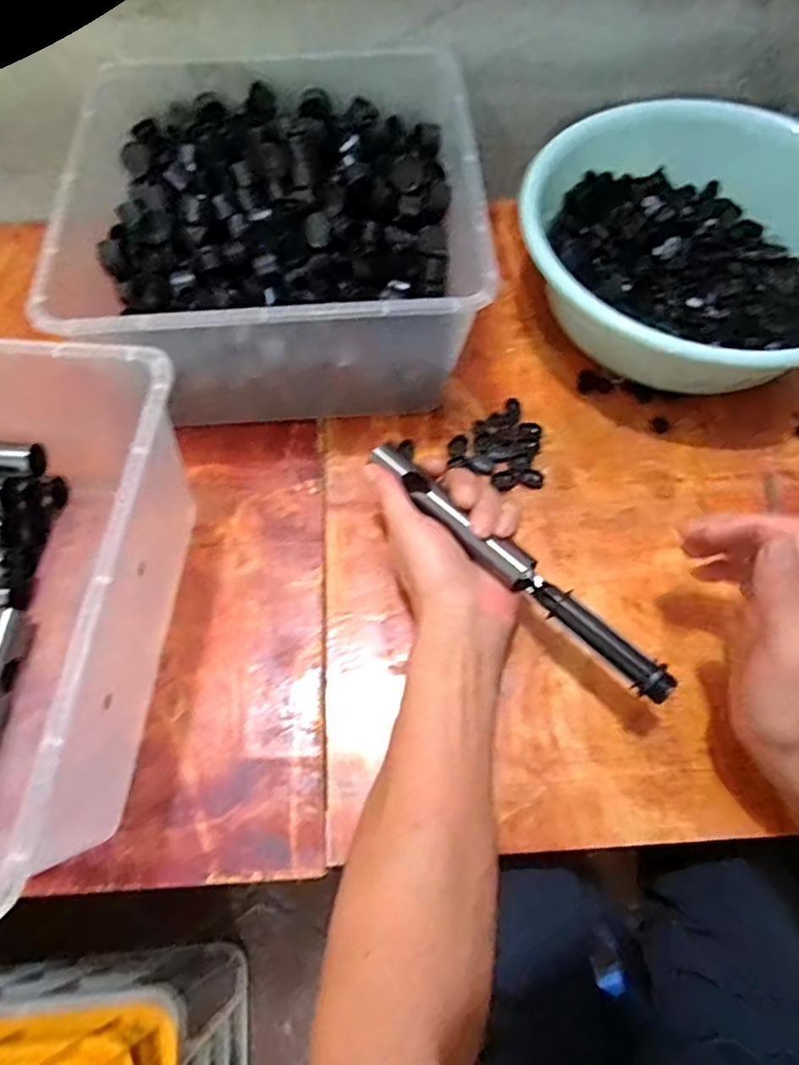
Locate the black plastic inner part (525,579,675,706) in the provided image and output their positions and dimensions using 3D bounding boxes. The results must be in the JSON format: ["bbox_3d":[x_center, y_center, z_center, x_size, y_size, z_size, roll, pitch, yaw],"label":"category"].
[{"bbox_3d":[0.121,0.063,0.361,0.099,0.013,0.022,38,70,17],"label":"black plastic inner part"}]

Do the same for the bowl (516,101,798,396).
[{"bbox_3d":[0.247,-0.231,0.504,0.284,0.102,0.262,0,64,0],"label":"bowl"}]

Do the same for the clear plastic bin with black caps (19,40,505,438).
[{"bbox_3d":[-0.100,-0.238,0.488,0.308,0.137,0.289,-4,64,-2],"label":"clear plastic bin with black caps"}]

